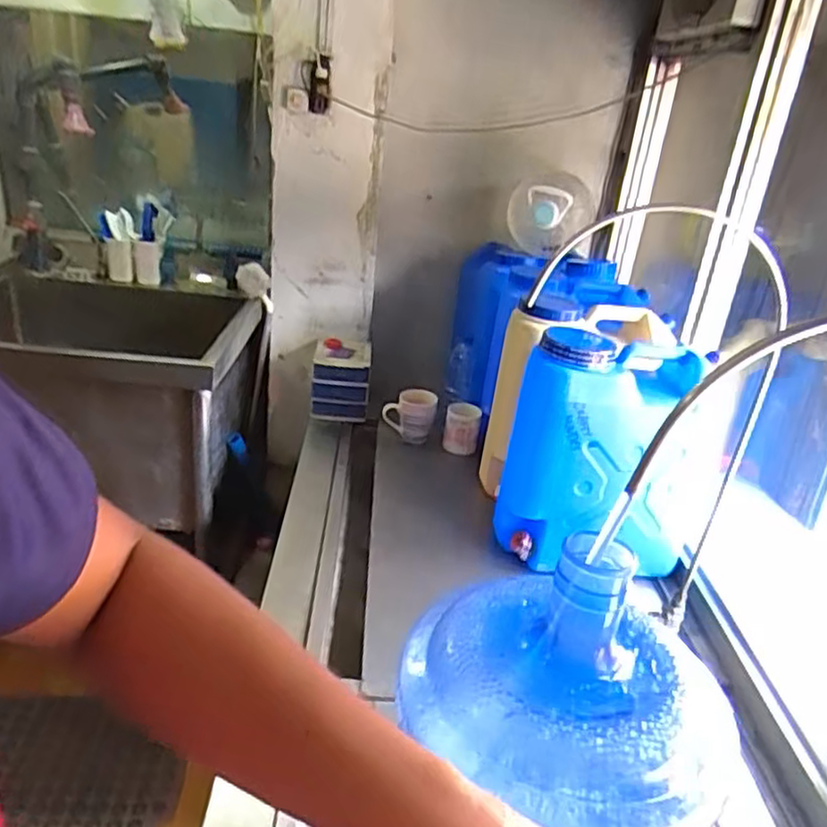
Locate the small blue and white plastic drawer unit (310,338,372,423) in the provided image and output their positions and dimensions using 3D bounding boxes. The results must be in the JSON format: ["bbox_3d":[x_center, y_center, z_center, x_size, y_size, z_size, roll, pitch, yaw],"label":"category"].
[{"bbox_3d":[-0.181,-0.069,1.739,0.139,0.184,0.125,4,25,-5],"label":"small blue and white plastic drawer unit"}]

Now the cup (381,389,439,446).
[{"bbox_3d":[-0.010,0.008,1.626,0.123,0.111,0.070,6,25,-1],"label":"cup"}]

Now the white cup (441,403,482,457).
[{"bbox_3d":[0.112,0.035,1.625,0.084,0.097,0.071,9,25,6],"label":"white cup"}]

